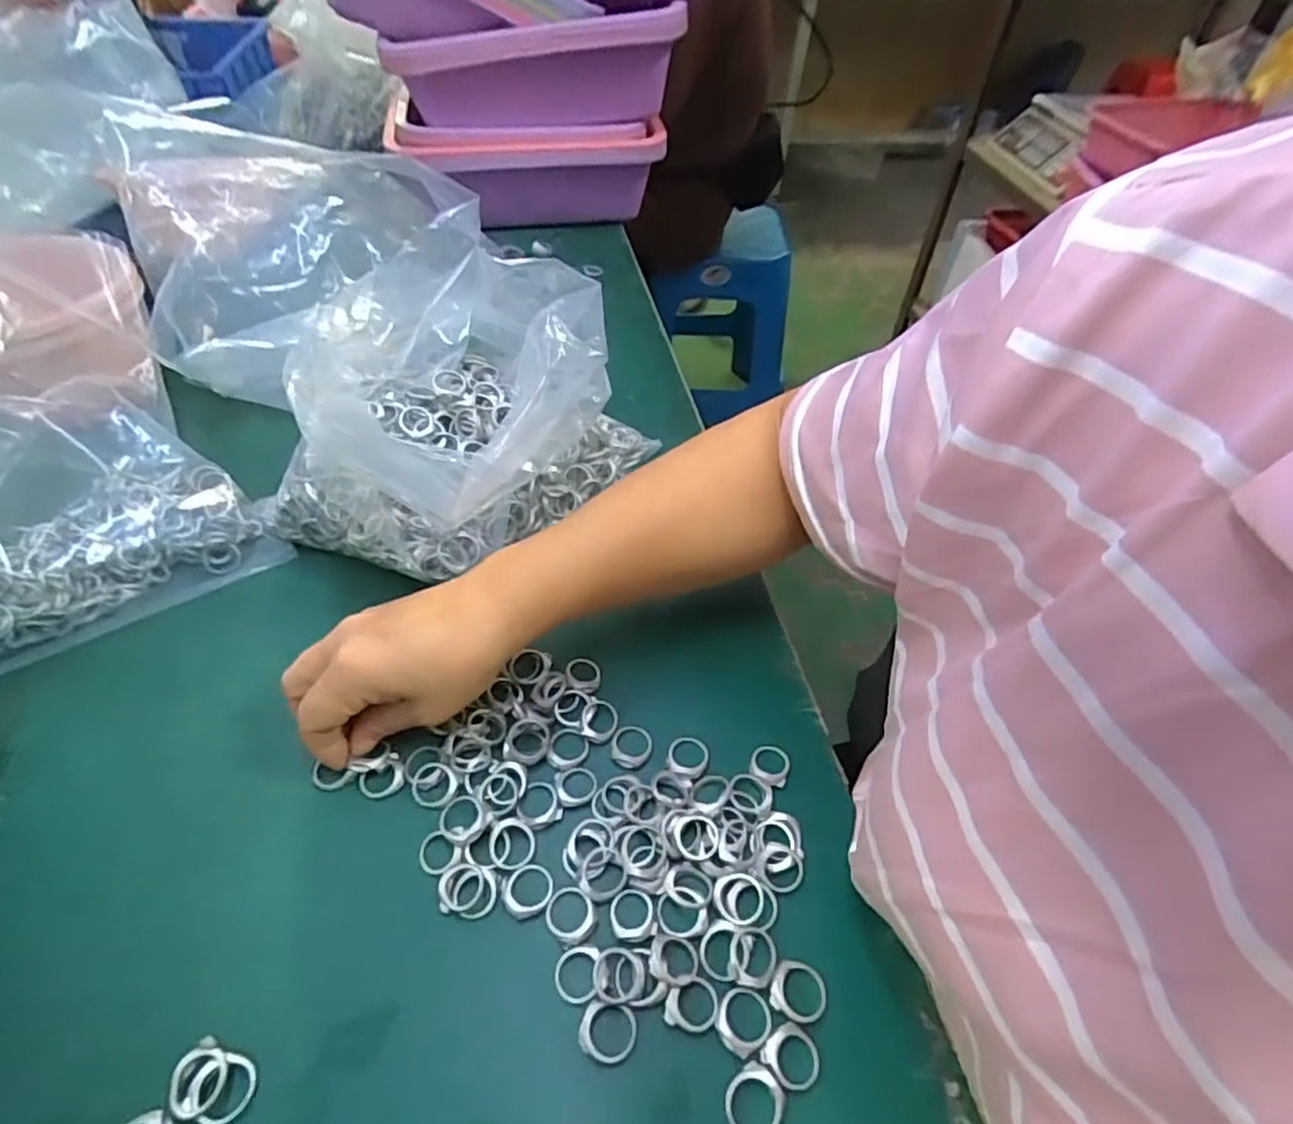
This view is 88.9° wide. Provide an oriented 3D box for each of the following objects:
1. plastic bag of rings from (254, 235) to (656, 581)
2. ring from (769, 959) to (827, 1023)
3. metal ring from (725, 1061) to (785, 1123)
[{"bbox_3d":[-0.122,-0.097,0.428,0.179,0.121,0.199,22,52,16],"label":"plastic bag of rings"},{"bbox_3d":[0.067,0.187,0.287,0.023,0.004,0.022,1,50,-1],"label":"ring"},{"bbox_3d":[0.043,0.215,0.262,0.024,0.004,0.021,-36,60,-28],"label":"metal ring"}]

